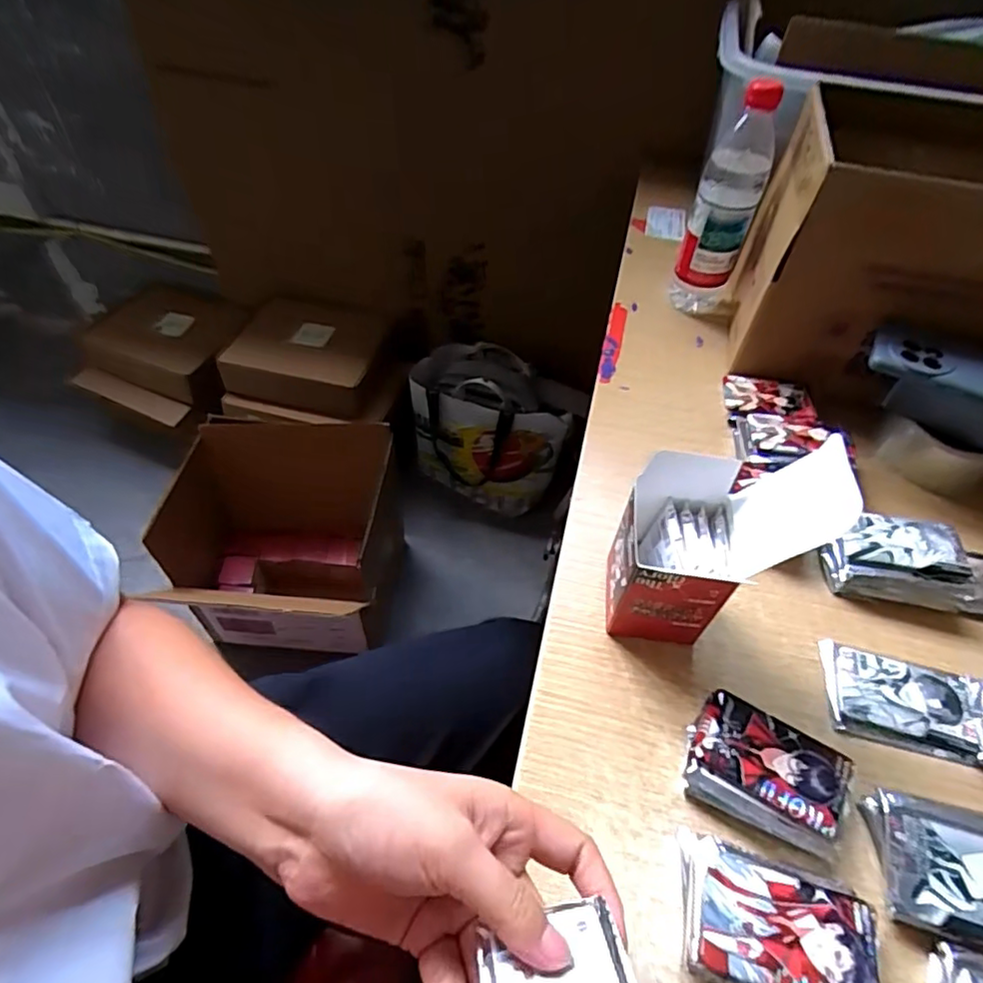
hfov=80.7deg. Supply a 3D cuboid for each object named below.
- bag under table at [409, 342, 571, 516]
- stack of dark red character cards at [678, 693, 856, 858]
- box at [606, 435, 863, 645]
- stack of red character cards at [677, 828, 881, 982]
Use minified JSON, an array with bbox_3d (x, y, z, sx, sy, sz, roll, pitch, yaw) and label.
[{"bbox_3d":[-0.002,-0.116,1.197,0.288,0.334,0.123,19,53,11],"label":"bag under table"},{"bbox_3d":[0.170,0.176,0.363,0.090,0.030,0.066,29,56,19],"label":"stack of dark red character cards"},{"bbox_3d":[0.145,0.036,0.392,0.111,0.154,0.084,8,52,4],"label":"box"},{"bbox_3d":[0.152,0.237,0.313,0.094,0.031,0.065,17,53,11],"label":"stack of red character cards"}]

